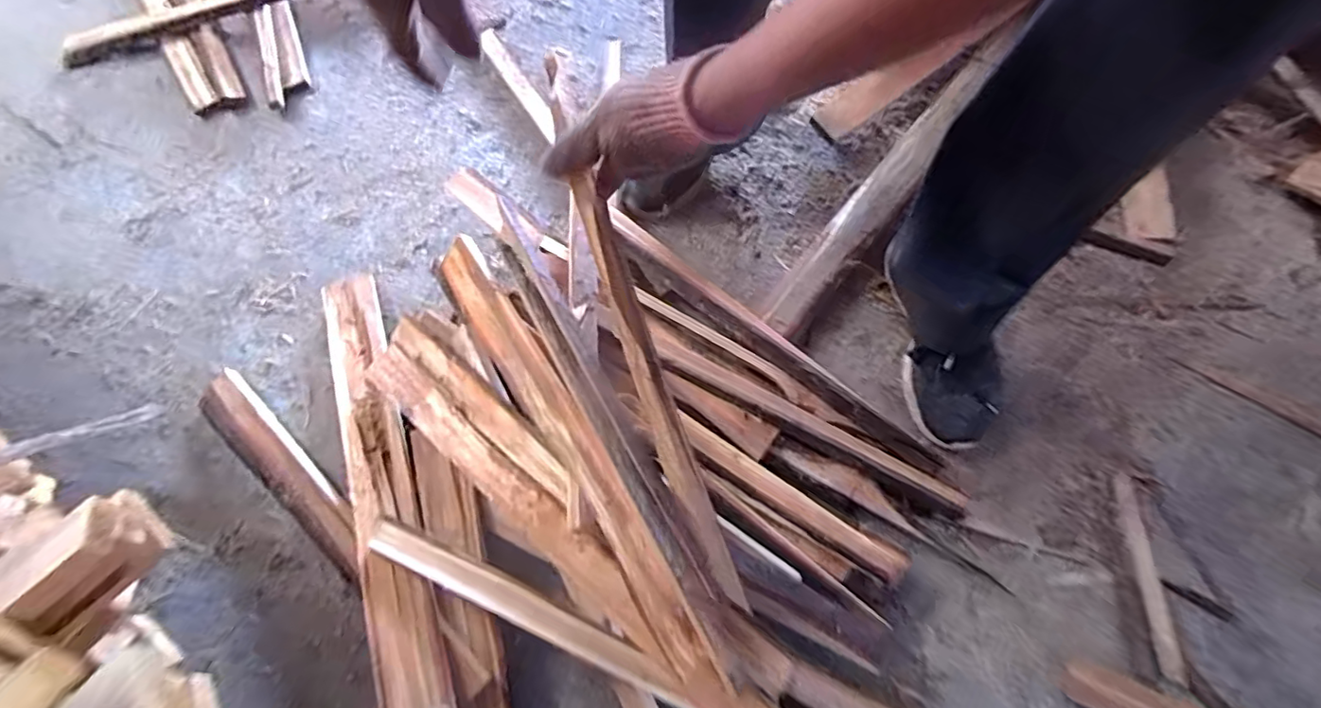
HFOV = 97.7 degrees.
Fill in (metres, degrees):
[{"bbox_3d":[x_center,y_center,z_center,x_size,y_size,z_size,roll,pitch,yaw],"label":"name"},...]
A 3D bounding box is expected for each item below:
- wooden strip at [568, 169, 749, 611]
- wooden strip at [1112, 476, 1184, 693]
[{"bbox_3d":[0.000,0.036,0.464,0.022,0.029,0.362,-20,94,-7],"label":"wooden strip"},{"bbox_3d":[0.510,0.227,0.603,0.023,0.016,0.200,5,69,3],"label":"wooden strip"}]

